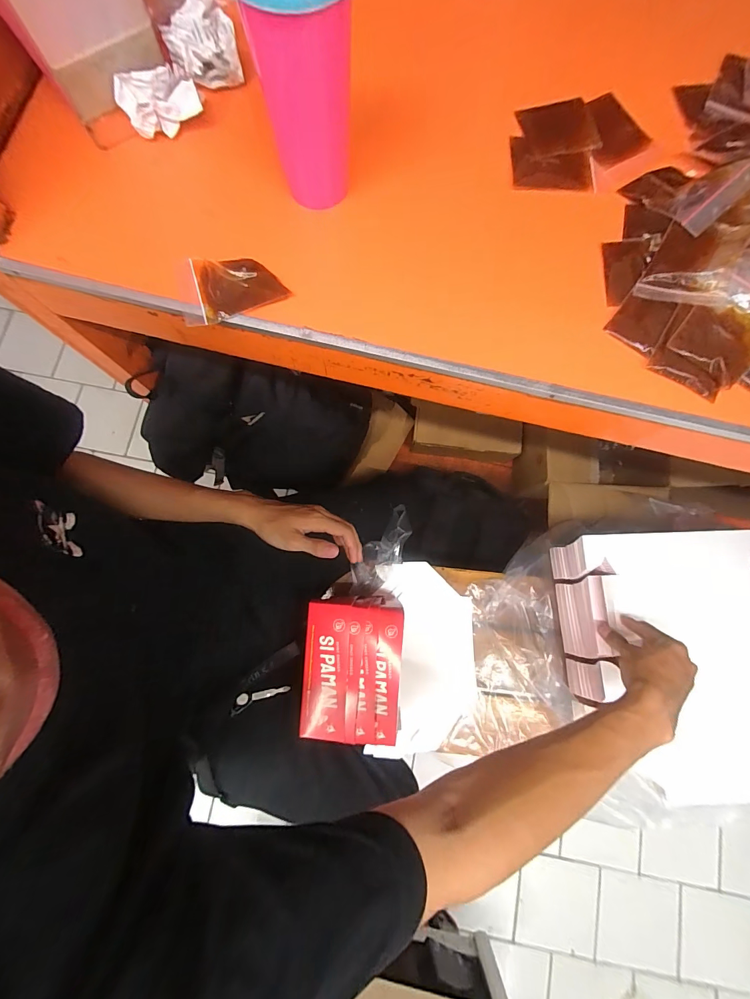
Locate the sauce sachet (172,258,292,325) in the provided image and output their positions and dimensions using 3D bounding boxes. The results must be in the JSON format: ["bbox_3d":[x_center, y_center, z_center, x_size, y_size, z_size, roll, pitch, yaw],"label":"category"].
[{"bbox_3d":[-0.133,-0.198,0.349,0.099,0.012,0.061,-9,87,2],"label":"sauce sachet"}]

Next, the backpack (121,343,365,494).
[{"bbox_3d":[-0.198,-0.137,0.745,0.379,0.324,0.182,-6,79,-1],"label":"backpack"}]

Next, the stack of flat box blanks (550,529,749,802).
[{"bbox_3d":[0.455,0.232,0.568,0.302,0.084,0.353,-2,79,-1],"label":"stack of flat box blanks"}]

